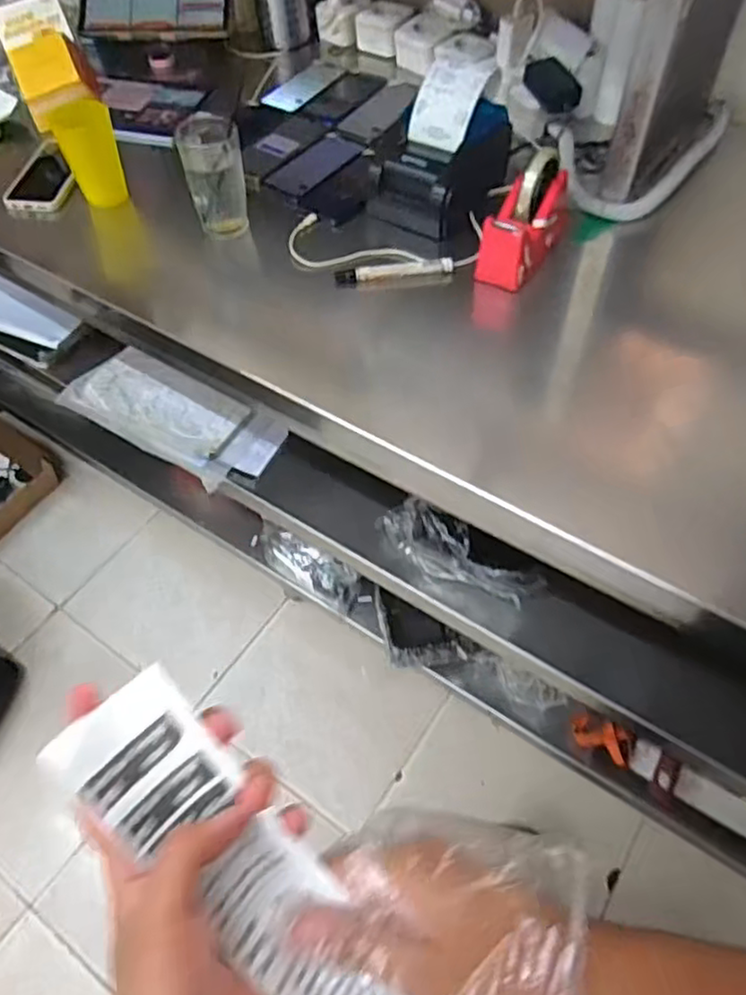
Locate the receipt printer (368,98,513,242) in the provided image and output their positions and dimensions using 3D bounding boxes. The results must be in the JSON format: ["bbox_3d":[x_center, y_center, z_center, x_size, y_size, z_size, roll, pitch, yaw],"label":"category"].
[{"bbox_3d":[0.085,-0.431,0.869,0.135,0.116,0.168,24,57,16],"label":"receipt printer"}]

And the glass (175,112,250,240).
[{"bbox_3d":[-0.207,-0.412,0.863,0.074,0.128,0.084,-14,55,-10],"label":"glass"}]

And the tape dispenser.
[{"bbox_3d":[0.180,-0.325,0.786,0.065,0.109,0.132,29,59,20],"label":"tape dispenser"}]

